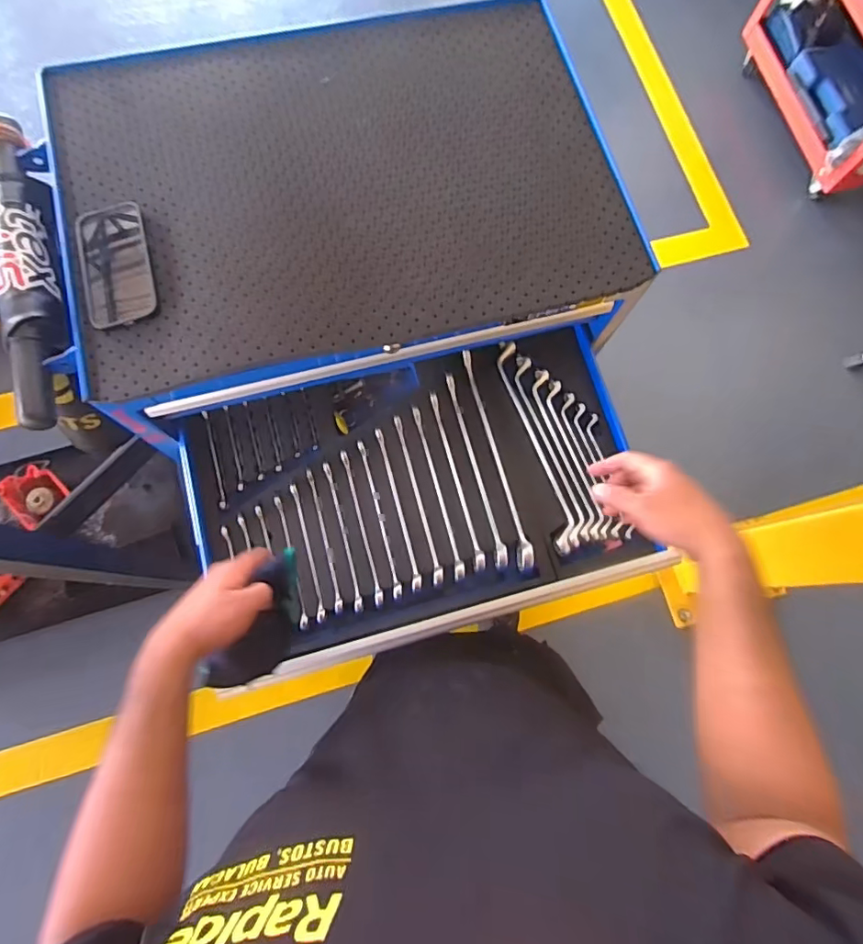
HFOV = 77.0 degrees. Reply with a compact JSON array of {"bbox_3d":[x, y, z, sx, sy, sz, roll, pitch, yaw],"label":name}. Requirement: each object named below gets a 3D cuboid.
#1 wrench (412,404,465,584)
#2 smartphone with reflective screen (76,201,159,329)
[{"bbox_3d":[0.010,0.026,0.733,0.015,0.024,0.242,-13,77,-6],"label":"wrench"},{"bbox_3d":[-0.357,-0.238,0.615,0.077,0.012,0.156,-14,74,-6],"label":"smartphone with reflective screen"}]

